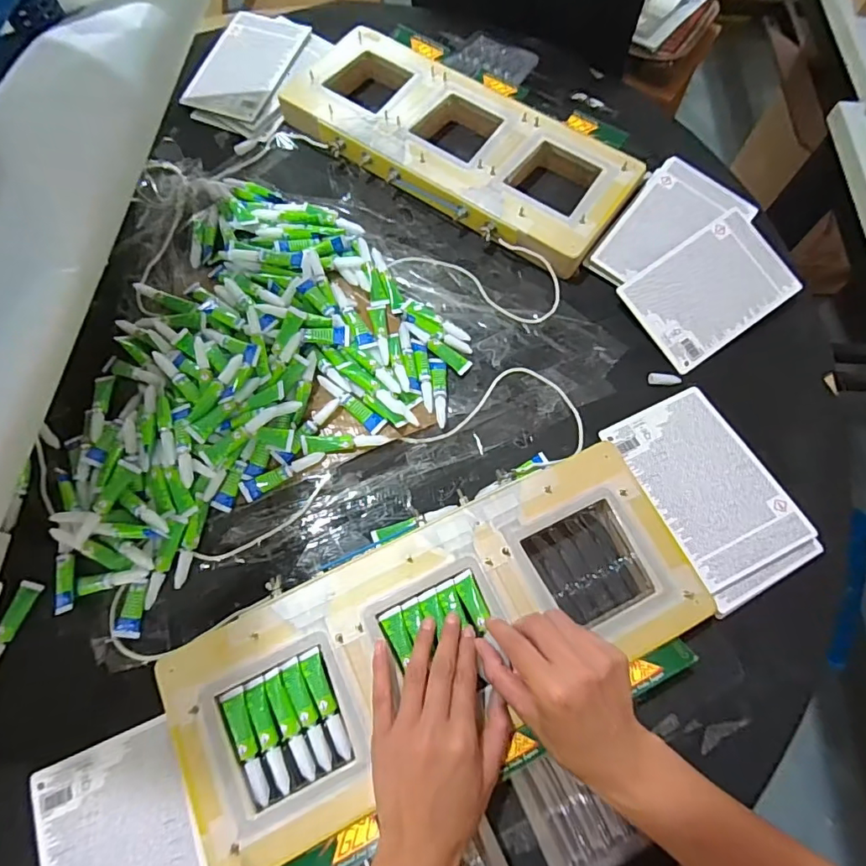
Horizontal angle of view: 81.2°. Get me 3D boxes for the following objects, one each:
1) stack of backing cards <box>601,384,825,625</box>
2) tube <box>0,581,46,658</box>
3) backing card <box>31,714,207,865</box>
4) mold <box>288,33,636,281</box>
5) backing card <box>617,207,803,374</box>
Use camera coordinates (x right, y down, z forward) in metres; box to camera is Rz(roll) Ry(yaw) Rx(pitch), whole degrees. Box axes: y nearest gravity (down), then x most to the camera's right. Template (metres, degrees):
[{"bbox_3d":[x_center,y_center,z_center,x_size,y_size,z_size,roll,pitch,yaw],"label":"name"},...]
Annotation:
[{"bbox_3d":[0.257,0.055,0.473,0.111,0.018,0.188,-25,66,-7],"label":"stack of backing cards"},{"bbox_3d":[-0.368,0.168,0.434,0.019,0.010,0.081,17,69,7],"label":"tube"},{"bbox_3d":[-0.233,0.324,0.384,0.112,0.009,0.169,-23,71,-8],"label":"backing card"},{"bbox_3d":[0.026,-0.356,0.612,0.431,0.039,0.181,33,72,13],"label":"mold"},{"bbox_3d":[0.300,-0.156,0.546,0.170,0.007,0.116,-35,84,-5],"label":"backing card"}]

